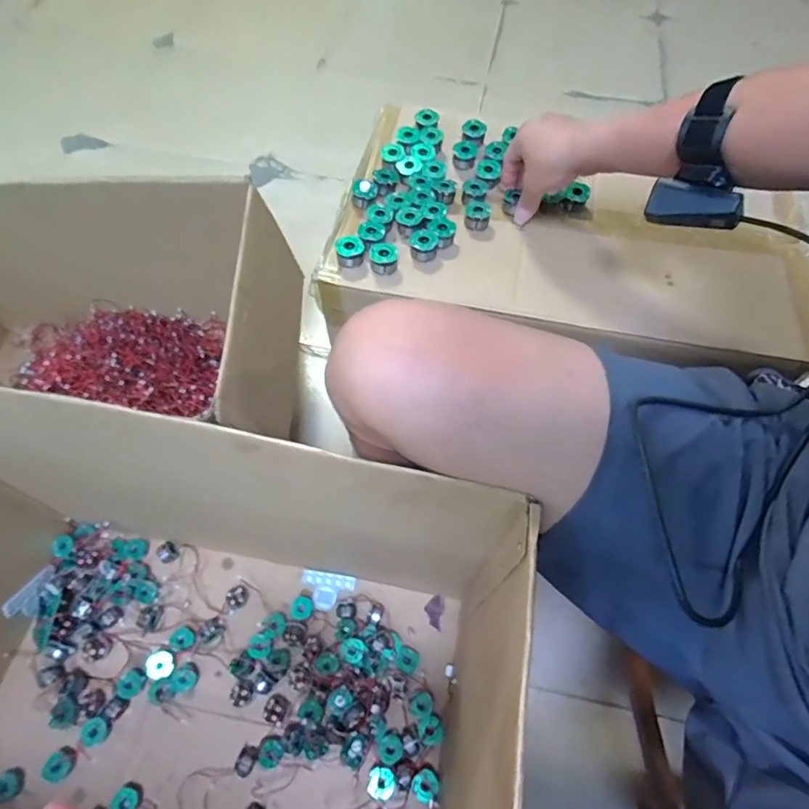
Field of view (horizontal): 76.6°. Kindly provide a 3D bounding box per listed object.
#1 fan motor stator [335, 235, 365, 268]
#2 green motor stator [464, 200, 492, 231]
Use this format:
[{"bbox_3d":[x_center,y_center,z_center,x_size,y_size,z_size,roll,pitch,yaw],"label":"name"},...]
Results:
[{"bbox_3d":[-0.060,-0.170,0.569,0.031,0.017,0.032,-6,60,-5],"label":"fan motor stator"},{"bbox_3d":[0.087,-0.225,0.610,0.030,0.017,0.032,1,60,-1],"label":"green motor stator"}]

